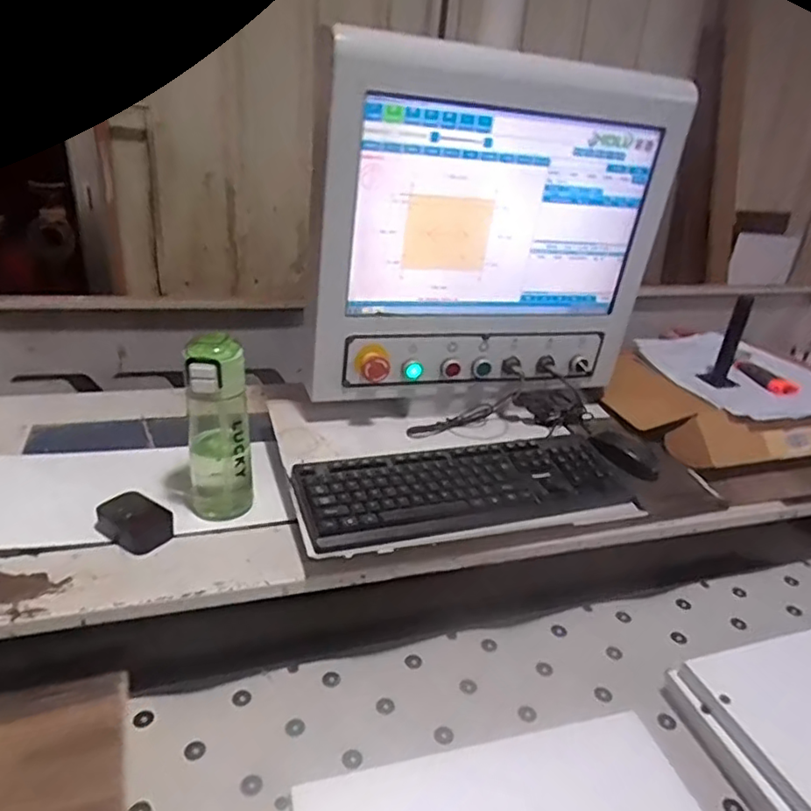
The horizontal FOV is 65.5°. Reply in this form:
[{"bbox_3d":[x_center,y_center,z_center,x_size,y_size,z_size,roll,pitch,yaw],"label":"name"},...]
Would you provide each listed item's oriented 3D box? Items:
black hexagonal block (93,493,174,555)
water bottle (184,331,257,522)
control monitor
[{"bbox_3d":[-0.310,0.132,0.724,0.083,0.028,0.059,17,28,23],"label":"black hexagonal block"},{"bbox_3d":[-0.220,0.027,0.743,0.074,0.221,0.081,-2,27,-13],"label":"water bottle"},{"bbox_3d":[0.121,-0.215,0.849,0.509,0.434,0.091,-2,27,-14],"label":"control monitor"}]

